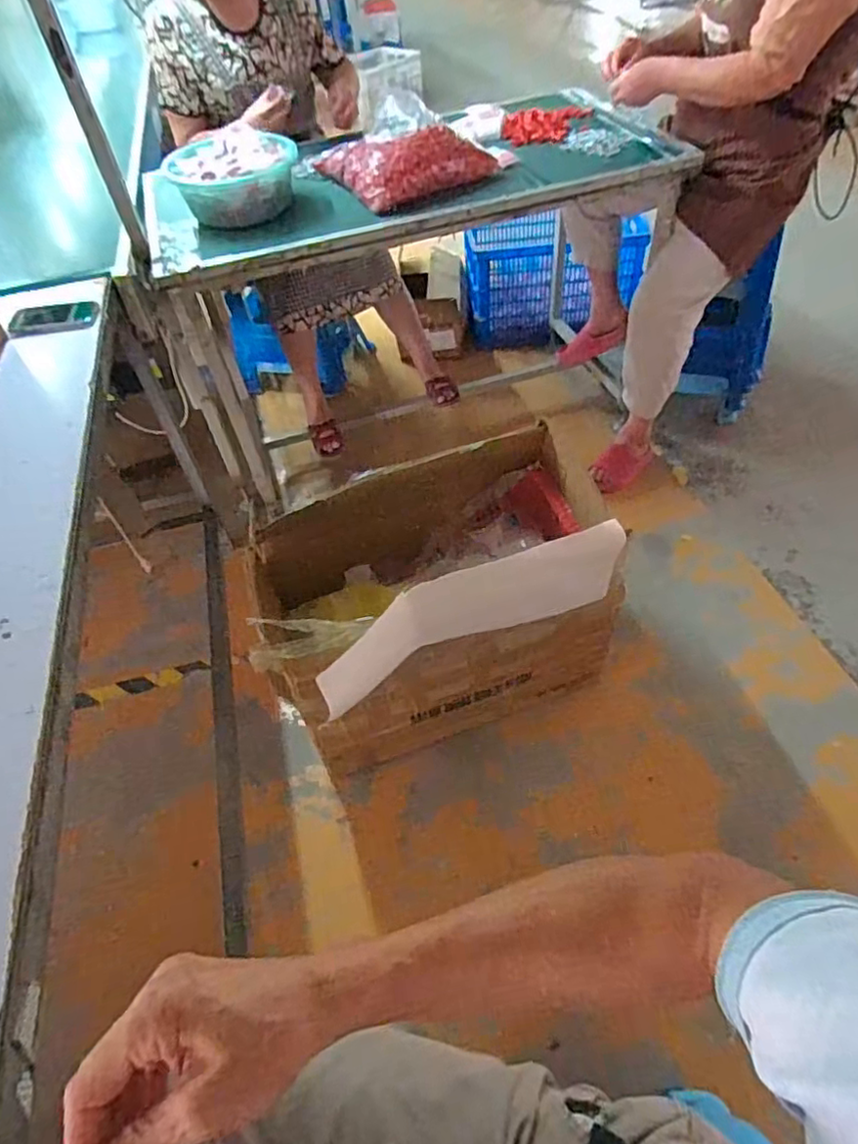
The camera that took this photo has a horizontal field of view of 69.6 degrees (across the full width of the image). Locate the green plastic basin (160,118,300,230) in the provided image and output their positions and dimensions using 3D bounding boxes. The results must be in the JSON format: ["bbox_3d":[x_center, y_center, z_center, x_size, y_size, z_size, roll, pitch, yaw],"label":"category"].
[{"bbox_3d":[-0.420,-0.856,1.339,0.275,0.109,0.251,-16,50,-7],"label":"green plastic basin"}]

